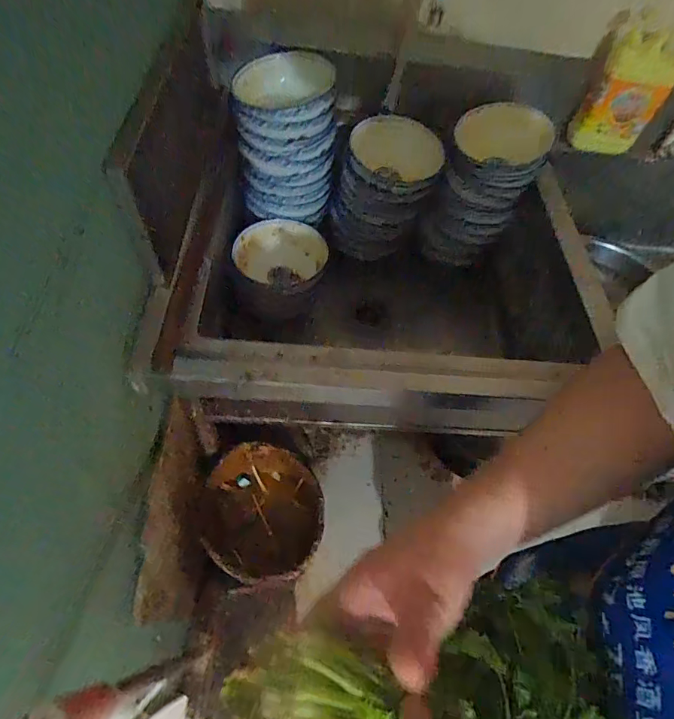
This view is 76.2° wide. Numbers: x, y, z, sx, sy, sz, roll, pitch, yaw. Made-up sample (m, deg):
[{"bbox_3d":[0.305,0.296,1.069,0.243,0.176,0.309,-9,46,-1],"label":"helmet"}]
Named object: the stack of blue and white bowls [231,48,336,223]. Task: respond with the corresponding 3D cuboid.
[{"bbox_3d":[-0.106,-0.467,0.919,0.195,0.246,0.193,0,61,-4],"label":"stack of blue and white bowls"}]

